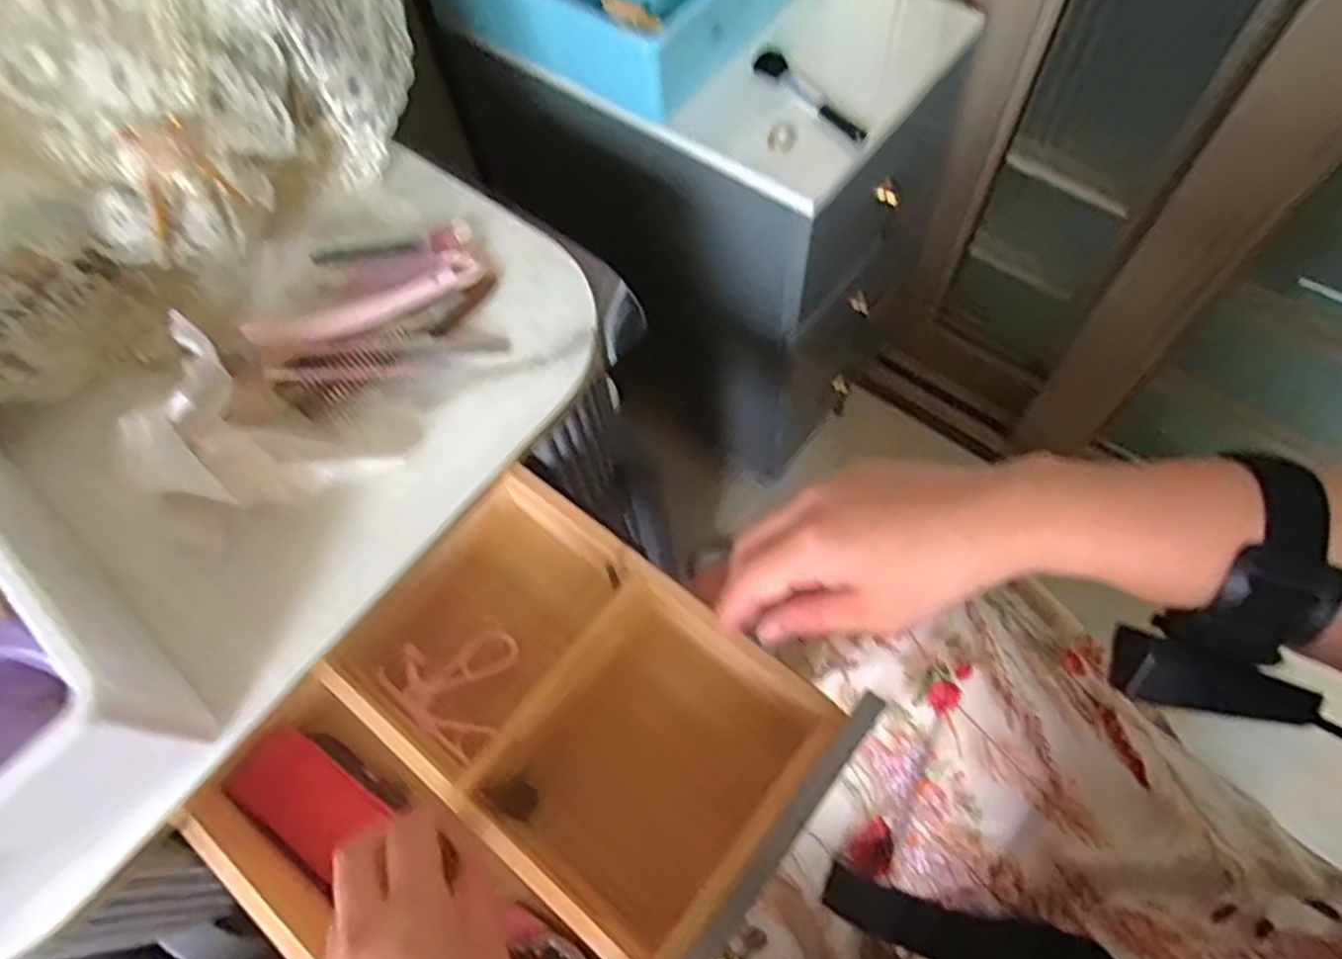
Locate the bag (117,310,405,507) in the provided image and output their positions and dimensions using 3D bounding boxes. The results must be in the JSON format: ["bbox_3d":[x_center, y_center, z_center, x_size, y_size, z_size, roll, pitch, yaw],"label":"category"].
[{"bbox_3d":[-0.215,-0.014,0.391,0.107,0.070,0.075,24,68,13],"label":"bag"}]

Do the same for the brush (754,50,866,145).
[{"bbox_3d":[0.110,-0.300,0.600,0.023,0.010,0.118,-34,68,-13],"label":"brush"}]

